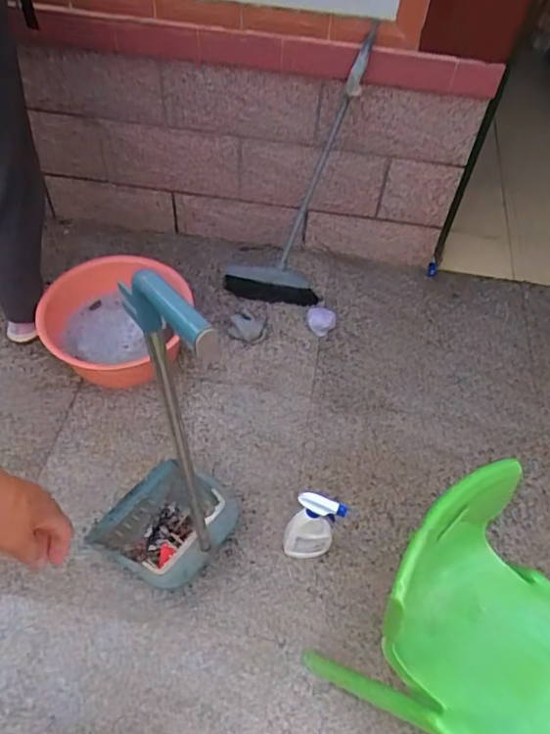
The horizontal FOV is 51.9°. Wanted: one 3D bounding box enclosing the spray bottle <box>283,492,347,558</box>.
[{"bbox_3d":[0.071,0.318,1.108,0.103,0.242,0.046,0,53,-4],"label":"spray bottle"}]

